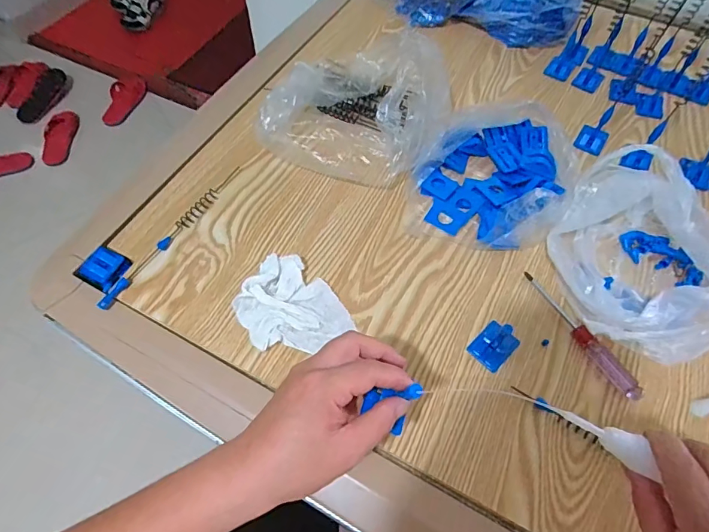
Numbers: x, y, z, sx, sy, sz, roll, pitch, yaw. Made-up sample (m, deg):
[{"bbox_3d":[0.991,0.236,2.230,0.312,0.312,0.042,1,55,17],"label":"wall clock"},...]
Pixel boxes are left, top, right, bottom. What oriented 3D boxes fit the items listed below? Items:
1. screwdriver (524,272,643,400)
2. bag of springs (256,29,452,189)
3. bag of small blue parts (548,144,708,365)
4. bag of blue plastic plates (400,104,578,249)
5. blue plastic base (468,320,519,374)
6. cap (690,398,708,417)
[{"bbox_3d":[0.219,0.063,0.427,0.014,0.017,0.148,-27,63,-16],"label":"screwdriver"},{"bbox_3d":[0.009,-0.198,0.539,0.196,0.094,0.190,30,63,16],"label":"bag of springs"},{"bbox_3d":[0.294,-0.020,0.454,0.170,0.064,0.218,13,60,7],"label":"bag of small blue parts"},{"bbox_3d":[0.166,-0.116,0.522,0.180,0.044,0.209,13,60,7],"label":"bag of blue plastic plates"},{"bbox_3d":[0.135,0.075,0.424,0.043,0.016,0.034,-39,67,-21],"label":"blue plastic base"},{"bbox_3d":[0.311,0.123,0.387,0.009,0.035,0.012,37,66,19],"label":"cap"}]

